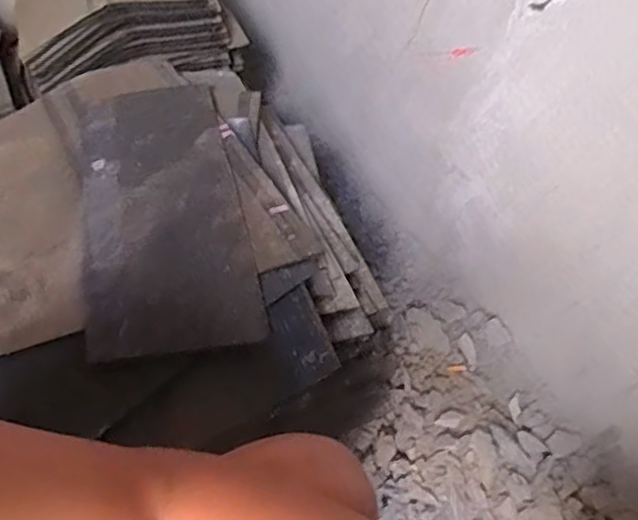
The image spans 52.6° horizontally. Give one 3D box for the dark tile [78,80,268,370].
[{"bbox_3d":[-0.179,-0.075,0.727,0.169,0.011,0.443,-12,47,-8],"label":"dark tile"}]

